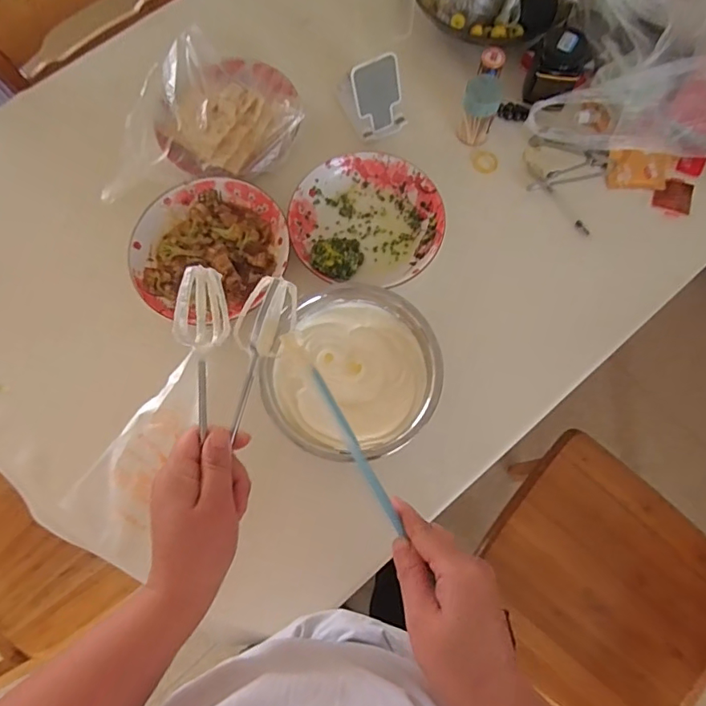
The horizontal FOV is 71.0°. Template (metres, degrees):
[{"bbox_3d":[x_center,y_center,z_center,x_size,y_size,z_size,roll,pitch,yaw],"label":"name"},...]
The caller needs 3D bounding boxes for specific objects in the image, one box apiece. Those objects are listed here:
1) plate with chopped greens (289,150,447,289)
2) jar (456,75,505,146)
[{"bbox_3d":[0.019,-0.177,0.655,0.192,0.032,0.181,0,74,1],"label":"plate with chopped greens"},{"bbox_3d":[0.171,-0.329,0.672,0.046,0.081,0.054,19,75,7],"label":"jar"}]

